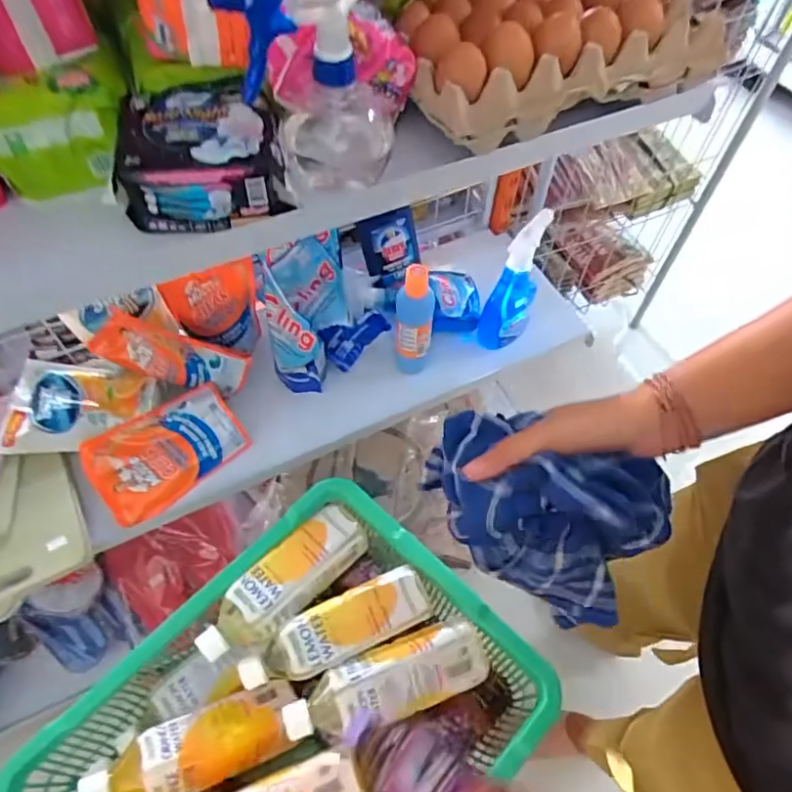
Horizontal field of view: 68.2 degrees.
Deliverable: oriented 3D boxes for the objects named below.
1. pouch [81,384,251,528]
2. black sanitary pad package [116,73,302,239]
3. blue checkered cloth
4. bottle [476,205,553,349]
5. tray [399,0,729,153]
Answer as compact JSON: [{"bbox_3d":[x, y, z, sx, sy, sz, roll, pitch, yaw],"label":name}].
[{"bbox_3d":[-0.301,0.067,0.761,0.190,0.022,0.121,-35,79,-11],"label":"pouch"},{"bbox_3d":[-0.153,-0.190,0.460,0.117,0.065,0.103,-8,58,-6],"label":"black sanitary pad package"},{"bbox_3d":[0.097,0.078,0.405,0.158,0.125,0.086,18,59,10],"label":"blue checkered cloth"},{"bbox_3d":[0.168,-0.162,0.830,0.066,0.198,0.090,16,59,8],"label":"bottle"},{"bbox_3d":[0.122,-0.369,0.560,0.293,0.060,0.262,-22,61,-14],"label":"tray"}]

